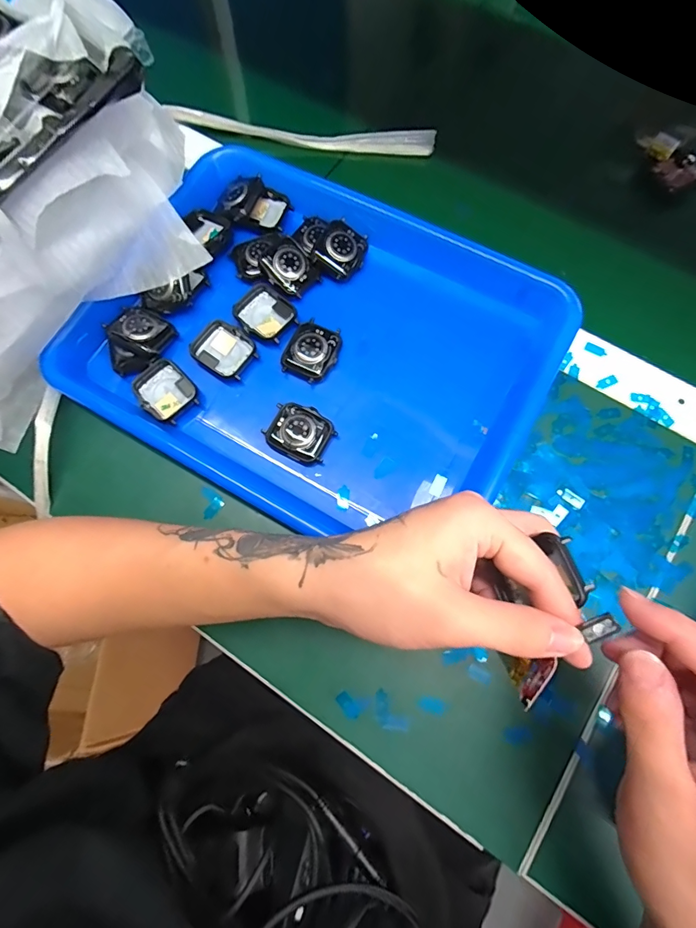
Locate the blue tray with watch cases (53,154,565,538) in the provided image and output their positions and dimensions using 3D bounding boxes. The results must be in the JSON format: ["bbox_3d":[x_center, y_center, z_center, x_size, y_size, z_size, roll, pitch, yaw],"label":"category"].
[{"bbox_3d":[-0.020,-0.094,0.315,0.316,0.033,0.261,29,77,9],"label":"blue tray with watch cases"}]

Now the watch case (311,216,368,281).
[{"bbox_3d":[-0.004,-0.171,0.333,0.037,0.010,0.044,32,84,-16],"label":"watch case"}]

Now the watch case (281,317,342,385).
[{"bbox_3d":[-0.027,-0.086,0.317,0.038,0.012,0.045,26,77,8],"label":"watch case"}]

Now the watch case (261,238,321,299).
[{"bbox_3d":[-0.045,-0.153,0.329,0.034,0.006,0.039,-42,104,-5],"label":"watch case"}]

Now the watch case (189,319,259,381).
[{"bbox_3d":[-0.094,-0.086,0.318,0.044,0.010,0.037,36,79,11],"label":"watch case"}]

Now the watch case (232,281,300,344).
[{"bbox_3d":[-0.064,-0.116,0.324,0.045,0.009,0.040,38,79,11],"label":"watch case"}]

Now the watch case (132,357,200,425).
[{"bbox_3d":[-0.137,-0.055,0.311,0.046,0.007,0.038,43,80,12],"label":"watch case"}]

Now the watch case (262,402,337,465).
[{"bbox_3d":[-0.035,-0.023,0.302,0.043,0.013,0.037,28,77,9],"label":"watch case"}]

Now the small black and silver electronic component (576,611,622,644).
[{"bbox_3d":[0.106,0.069,0.176,0.014,0.004,0.008,-46,72,27],"label":"small black and silver electronic component"}]

